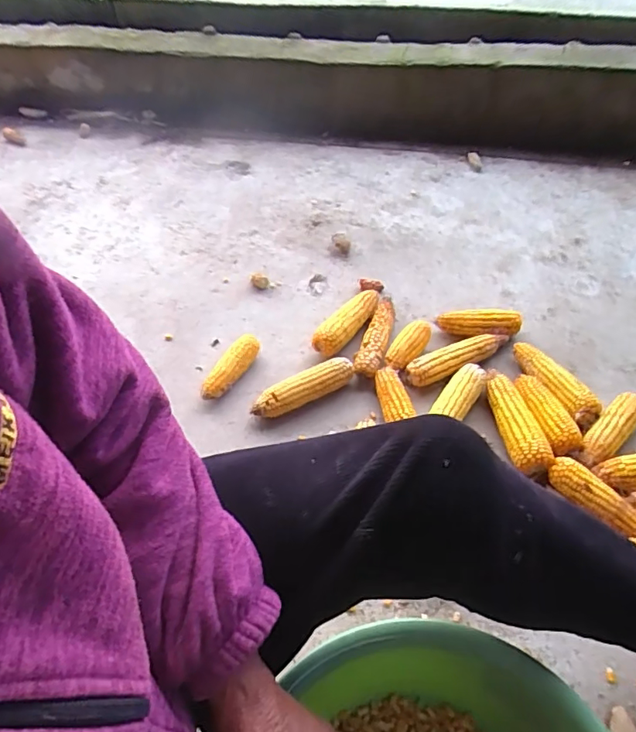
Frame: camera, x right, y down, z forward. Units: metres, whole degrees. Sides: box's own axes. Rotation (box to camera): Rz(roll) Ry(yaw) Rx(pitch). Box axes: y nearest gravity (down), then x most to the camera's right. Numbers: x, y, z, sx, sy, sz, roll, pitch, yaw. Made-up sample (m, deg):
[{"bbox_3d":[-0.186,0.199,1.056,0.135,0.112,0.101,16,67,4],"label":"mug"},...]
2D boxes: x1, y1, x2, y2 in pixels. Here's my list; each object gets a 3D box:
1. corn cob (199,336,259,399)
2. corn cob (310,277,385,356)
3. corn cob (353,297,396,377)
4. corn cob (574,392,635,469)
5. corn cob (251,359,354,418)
[{"bbox_3d":[-0.141,0.004,0.839,0.041,0.045,0.130,25,55,21],"label":"corn cob"},{"bbox_3d":[0.062,-0.095,0.909,0.063,0.051,0.207,22,53,18],"label":"corn cob"},{"bbox_3d":[0.100,-0.050,0.885,0.047,0.034,0.175,12,51,11],"label":"corn cob"},{"bbox_3d":[0.419,0.091,0.741,0.146,0.045,0.045,-36,58,-26],"label":"corn cob"},{"bbox_3d":[-0.022,0.038,0.808,0.170,0.046,0.044,-21,52,-16],"label":"corn cob"}]

